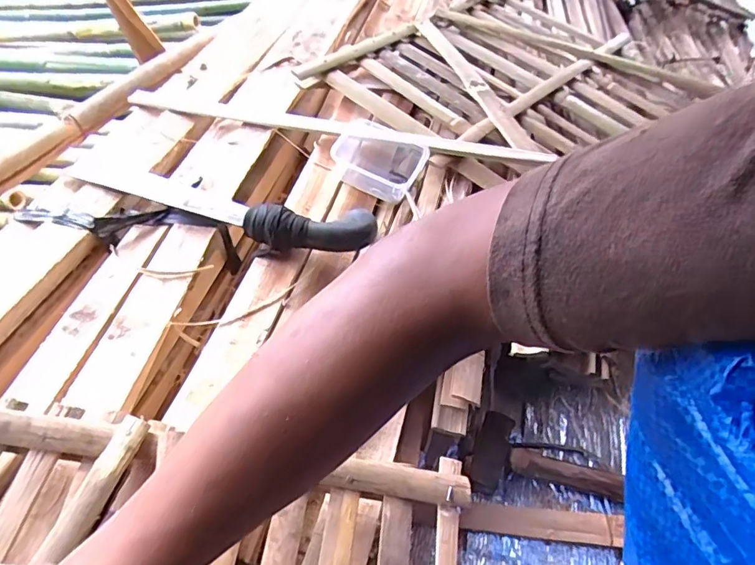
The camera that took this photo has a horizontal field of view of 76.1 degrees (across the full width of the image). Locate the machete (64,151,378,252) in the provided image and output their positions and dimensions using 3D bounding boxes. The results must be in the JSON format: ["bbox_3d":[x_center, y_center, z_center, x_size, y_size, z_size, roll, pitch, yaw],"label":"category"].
[{"bbox_3d":[-0.195,-0.092,0.566,0.394,0.044,0.075,11,50,16],"label":"machete"}]

